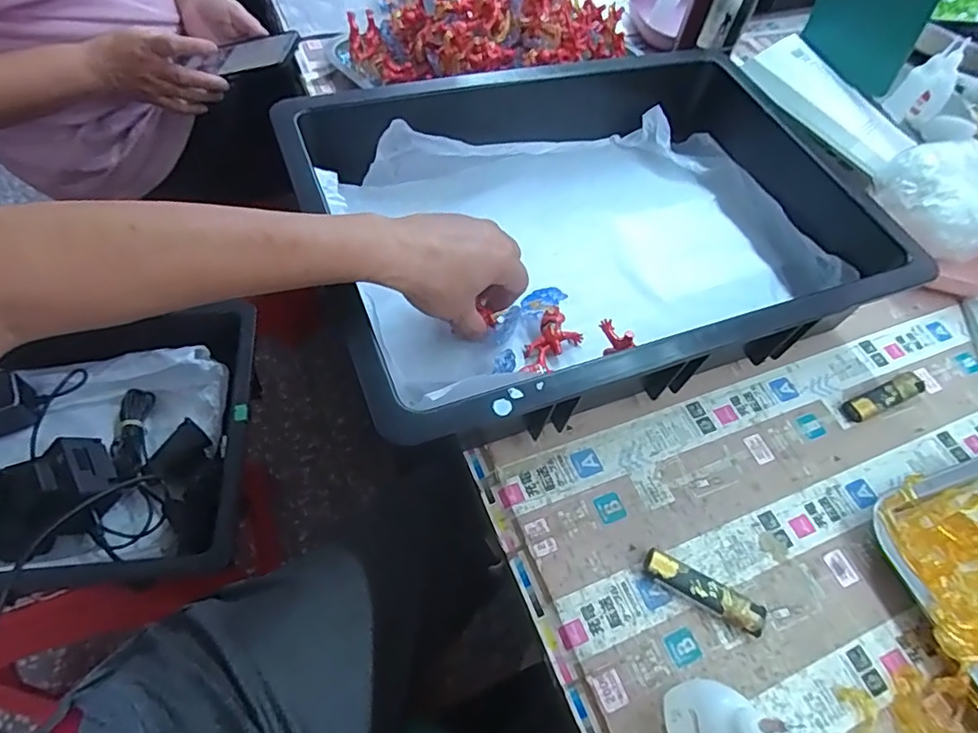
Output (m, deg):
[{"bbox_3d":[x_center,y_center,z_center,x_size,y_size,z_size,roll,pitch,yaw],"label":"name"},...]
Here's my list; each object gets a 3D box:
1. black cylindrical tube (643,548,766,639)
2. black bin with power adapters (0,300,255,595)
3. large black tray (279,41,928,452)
[{"bbox_3d":[0.140,0.148,0.373,0.079,0.014,0.019,27,58,10],"label":"black cylindrical tube"},{"bbox_3d":[-0.407,0.093,0.597,0.300,0.104,0.270,-4,58,-9],"label":"black bin with power adapters"},{"bbox_3d":[0.081,-0.130,0.488,0.443,0.106,0.347,-16,61,-16],"label":"large black tray"}]

